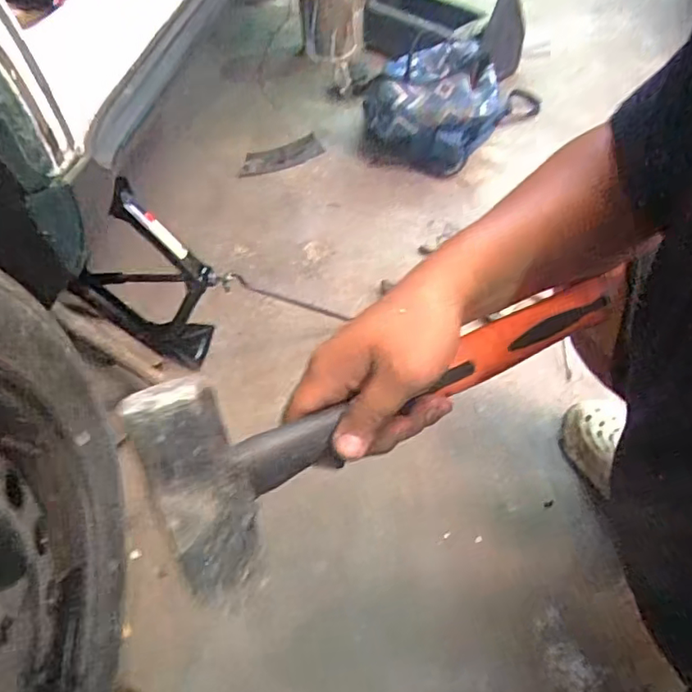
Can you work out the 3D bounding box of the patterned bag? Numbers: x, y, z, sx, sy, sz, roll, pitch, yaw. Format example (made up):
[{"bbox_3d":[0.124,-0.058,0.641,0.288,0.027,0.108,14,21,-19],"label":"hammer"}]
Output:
[{"bbox_3d":[0.277,-0.659,1.524,0.306,0.212,0.504,31,62,27],"label":"patterned bag"}]

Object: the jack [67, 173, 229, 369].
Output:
[{"bbox_3d":[-0.331,-0.110,0.971,0.271,0.344,0.093,14,55,17],"label":"jack"}]

